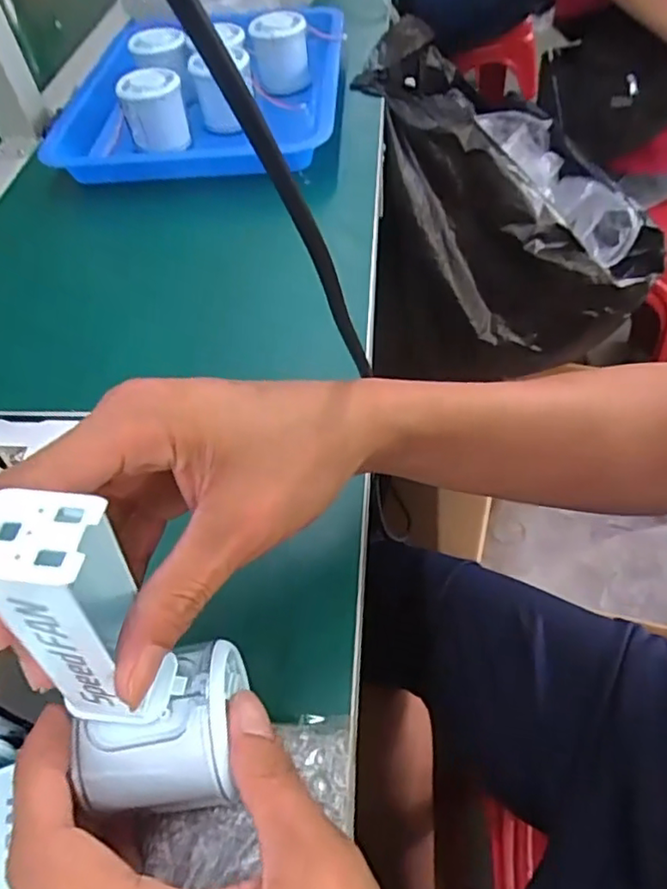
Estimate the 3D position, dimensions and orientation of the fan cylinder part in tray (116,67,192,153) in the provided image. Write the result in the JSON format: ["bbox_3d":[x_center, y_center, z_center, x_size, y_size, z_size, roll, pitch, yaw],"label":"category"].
[{"bbox_3d":[-0.162,-0.302,0.571,0.055,0.060,0.046,-11,52,-3],"label":"fan cylinder part in tray"}]

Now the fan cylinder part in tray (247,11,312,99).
[{"bbox_3d":[-0.052,-0.392,0.628,0.056,0.059,0.066,-8,52,0],"label":"fan cylinder part in tray"}]

